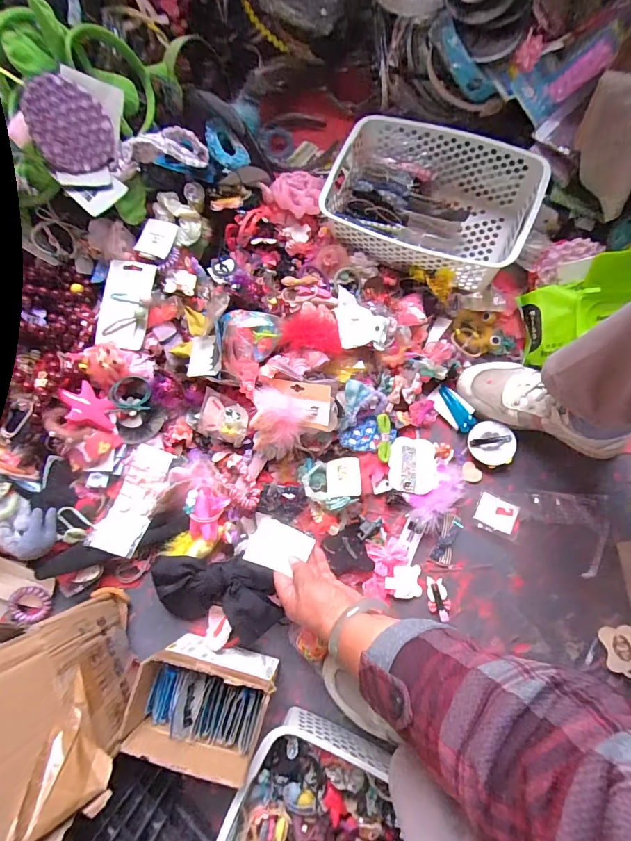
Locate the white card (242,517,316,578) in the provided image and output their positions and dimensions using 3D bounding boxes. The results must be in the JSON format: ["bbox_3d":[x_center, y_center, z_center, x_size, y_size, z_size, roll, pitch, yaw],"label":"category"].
[{"bbox_3d":[-0.044,0.155,0.505,0.077,0.004,0.062,11,42,20],"label":"white card"}]

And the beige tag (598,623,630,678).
[{"bbox_3d":[0.391,0.292,0.517,0.043,0.007,0.058,-15,74,26],"label":"beige tag"}]

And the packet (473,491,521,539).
[{"bbox_3d":[0.252,0.131,0.565,0.057,0.004,0.051,19,69,20],"label":"packet"}]

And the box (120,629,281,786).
[{"bbox_3d":[-0.122,0.317,0.466,0.149,0.103,0.093,13,77,5],"label":"box"}]

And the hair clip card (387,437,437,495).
[{"bbox_3d":[0.137,0.063,0.576,0.065,0.008,0.083,7,61,-1],"label":"hair clip card"}]

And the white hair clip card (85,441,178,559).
[{"bbox_3d":[-0.248,0.106,0.556,0.059,0.015,0.144,17,77,5],"label":"white hair clip card"}]

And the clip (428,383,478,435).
[{"bbox_3d":[0.203,-0.018,0.601,0.038,0.007,0.077,-46,72,9],"label":"clip"}]

